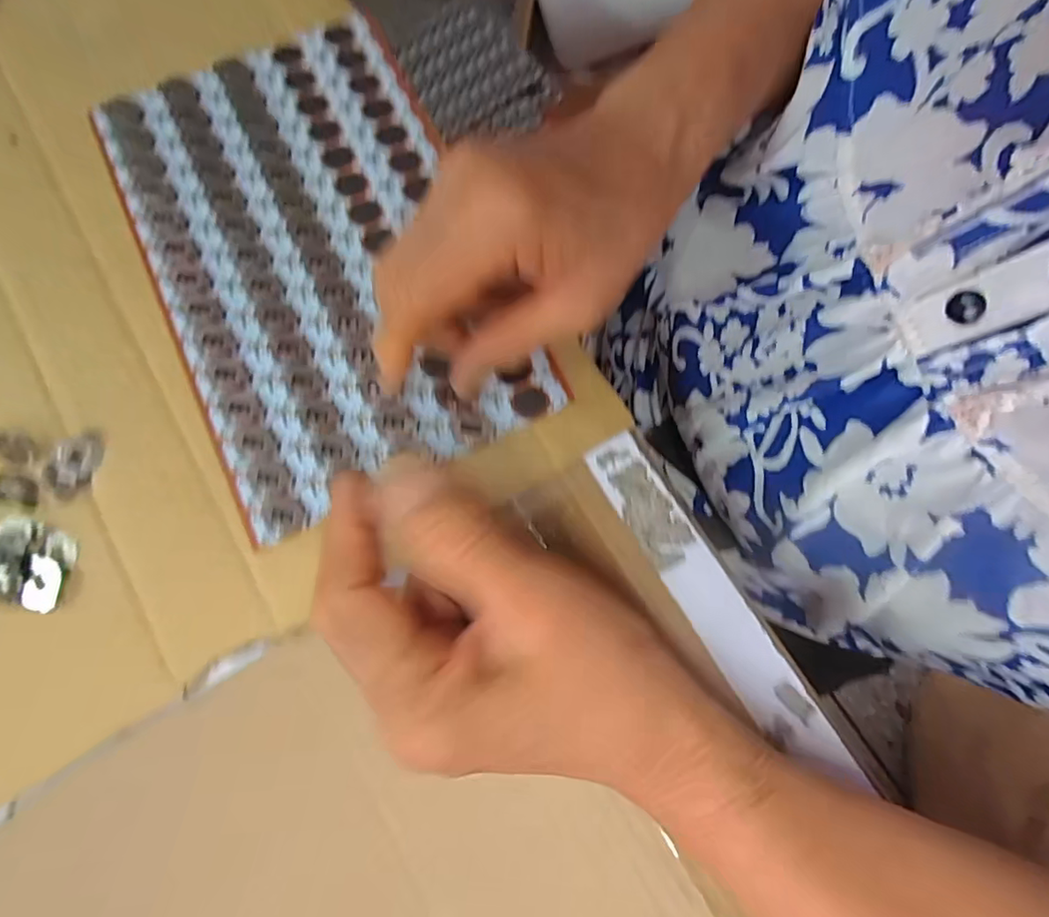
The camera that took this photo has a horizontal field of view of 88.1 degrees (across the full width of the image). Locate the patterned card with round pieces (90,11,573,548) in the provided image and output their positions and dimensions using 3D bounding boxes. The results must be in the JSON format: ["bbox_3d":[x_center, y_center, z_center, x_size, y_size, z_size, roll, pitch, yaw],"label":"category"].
[{"bbox_3d":[-0.103,-0.104,0.266,0.153,0.006,0.246,-25,79,-7],"label":"patterned card with round pieces"}]

